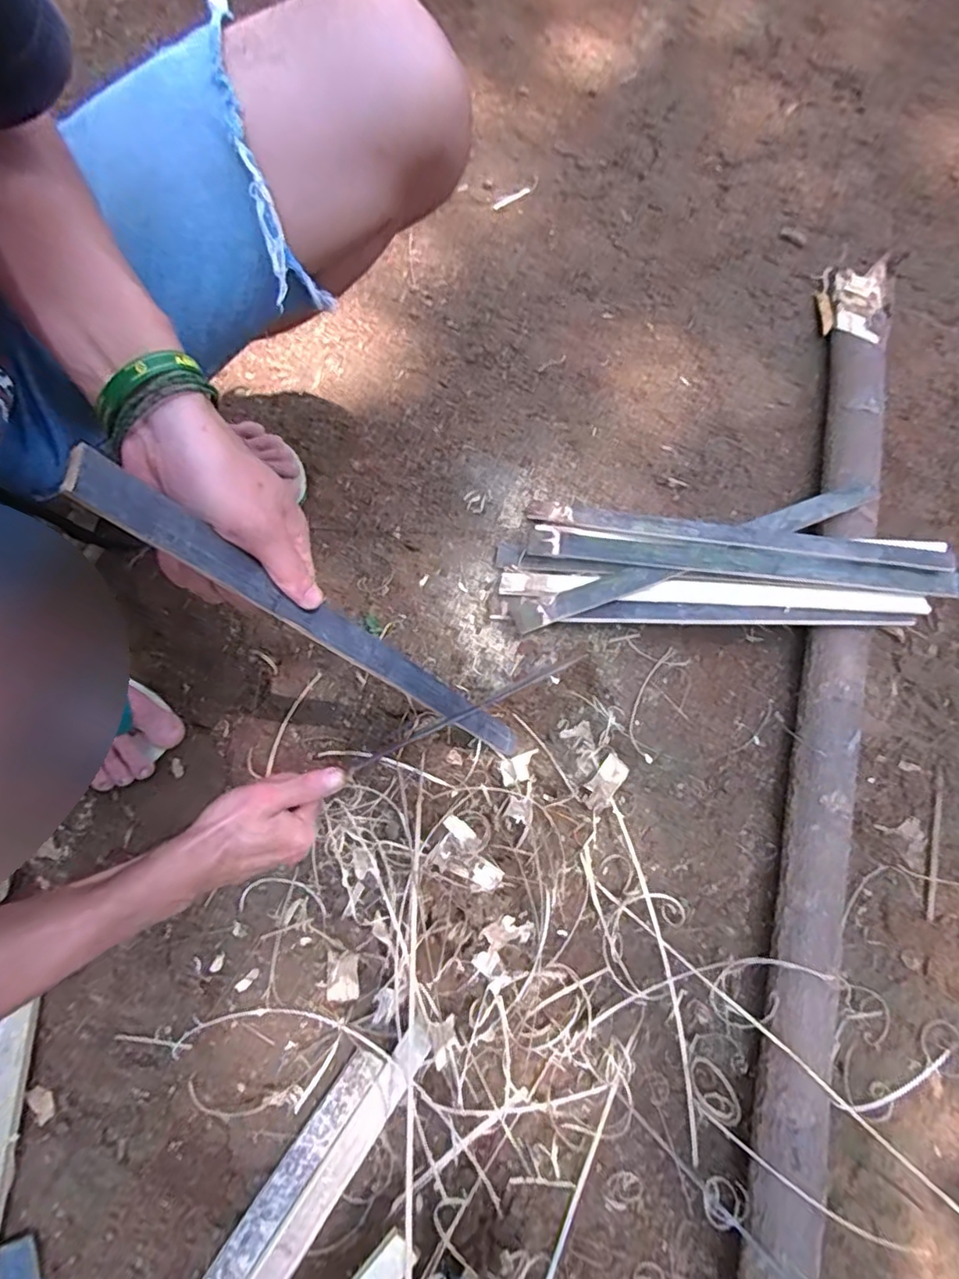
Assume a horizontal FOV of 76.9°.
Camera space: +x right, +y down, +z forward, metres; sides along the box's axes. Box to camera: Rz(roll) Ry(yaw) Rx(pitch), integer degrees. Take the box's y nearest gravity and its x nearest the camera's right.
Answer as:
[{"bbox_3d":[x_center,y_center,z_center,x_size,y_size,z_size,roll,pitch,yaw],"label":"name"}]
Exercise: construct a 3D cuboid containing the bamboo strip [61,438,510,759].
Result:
[{"bbox_3d":[-0.071,0.015,0.428,0.011,0.435,0.027,6,69,33],"label":"bamboo strip"}]

